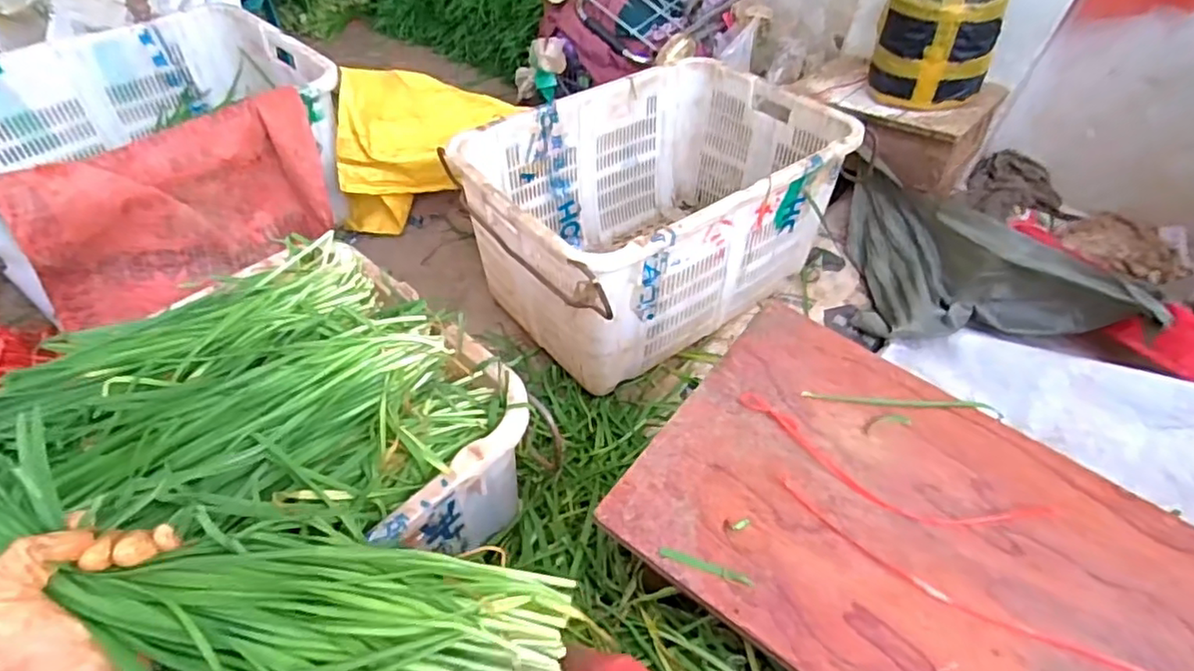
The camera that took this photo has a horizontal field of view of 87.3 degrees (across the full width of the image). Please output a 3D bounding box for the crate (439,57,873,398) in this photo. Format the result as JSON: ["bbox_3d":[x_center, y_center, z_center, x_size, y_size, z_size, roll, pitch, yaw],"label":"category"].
[{"bbox_3d":[0.118,-0.256,1.286,0.733,0.397,0.466,-31,58,-28],"label":"crate"}]

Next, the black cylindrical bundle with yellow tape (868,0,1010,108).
[{"bbox_3d":[0.724,-0.628,1.343,0.244,0.210,0.192,30,53,19],"label":"black cylindrical bundle with yellow tape"}]

